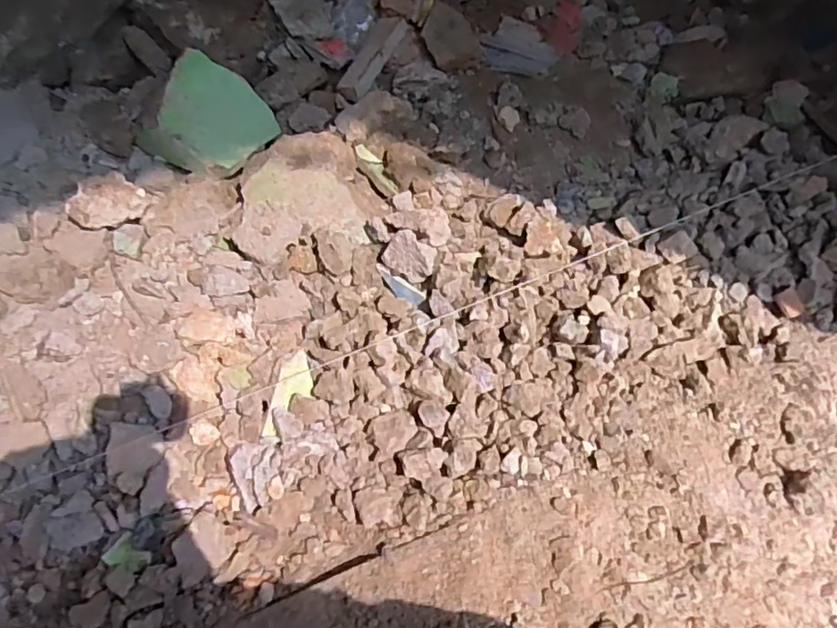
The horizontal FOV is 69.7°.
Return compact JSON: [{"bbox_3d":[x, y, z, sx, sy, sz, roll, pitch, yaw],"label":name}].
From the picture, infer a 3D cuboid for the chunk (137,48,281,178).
[{"bbox_3d":[-0.268,-0.239,0.762,0.134,0.050,0.139,35,71,-23],"label":"chunk"}]

